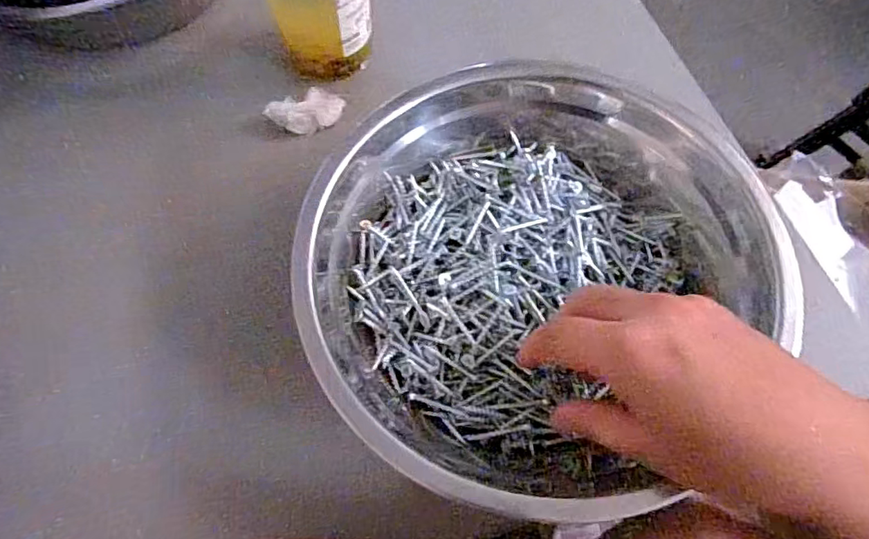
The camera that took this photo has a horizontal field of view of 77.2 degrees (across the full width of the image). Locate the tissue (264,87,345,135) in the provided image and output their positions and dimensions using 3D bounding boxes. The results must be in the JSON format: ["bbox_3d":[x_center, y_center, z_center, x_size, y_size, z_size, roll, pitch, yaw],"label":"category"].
[{"bbox_3d":[-0.093,-0.116,0.400,0.055,0.015,0.032,-30,69,-12],"label":"tissue"}]

